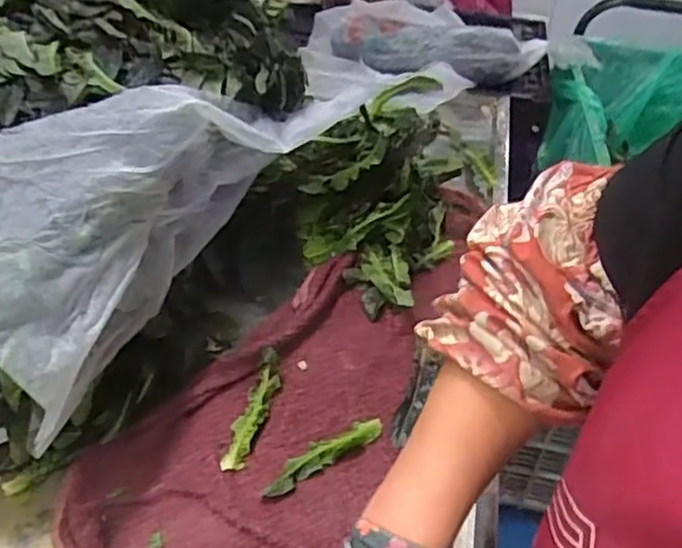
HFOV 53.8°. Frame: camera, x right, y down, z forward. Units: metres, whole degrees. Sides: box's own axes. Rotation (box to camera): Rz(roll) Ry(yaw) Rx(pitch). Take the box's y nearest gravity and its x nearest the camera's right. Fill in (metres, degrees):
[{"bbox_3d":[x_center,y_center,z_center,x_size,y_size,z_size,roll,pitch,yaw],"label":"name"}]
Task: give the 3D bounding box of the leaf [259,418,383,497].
[{"bbox_3d":[-0.015,0.151,0.564,0.116,0.009,0.022,-23,45,-30],"label":"leaf"}]

